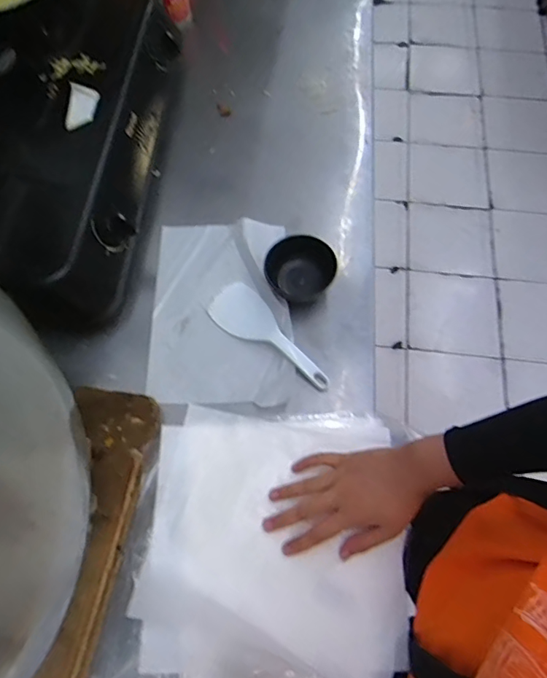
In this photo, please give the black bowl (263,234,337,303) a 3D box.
[{"bbox_3d":[0.032,-0.097,0.650,0.081,0.043,0.087,0,65,0],"label":"black bowl"}]

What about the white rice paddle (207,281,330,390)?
[{"bbox_3d":[-0.003,-0.004,0.617,0.187,0.013,0.063,40,71,16],"label":"white rice paddle"}]

